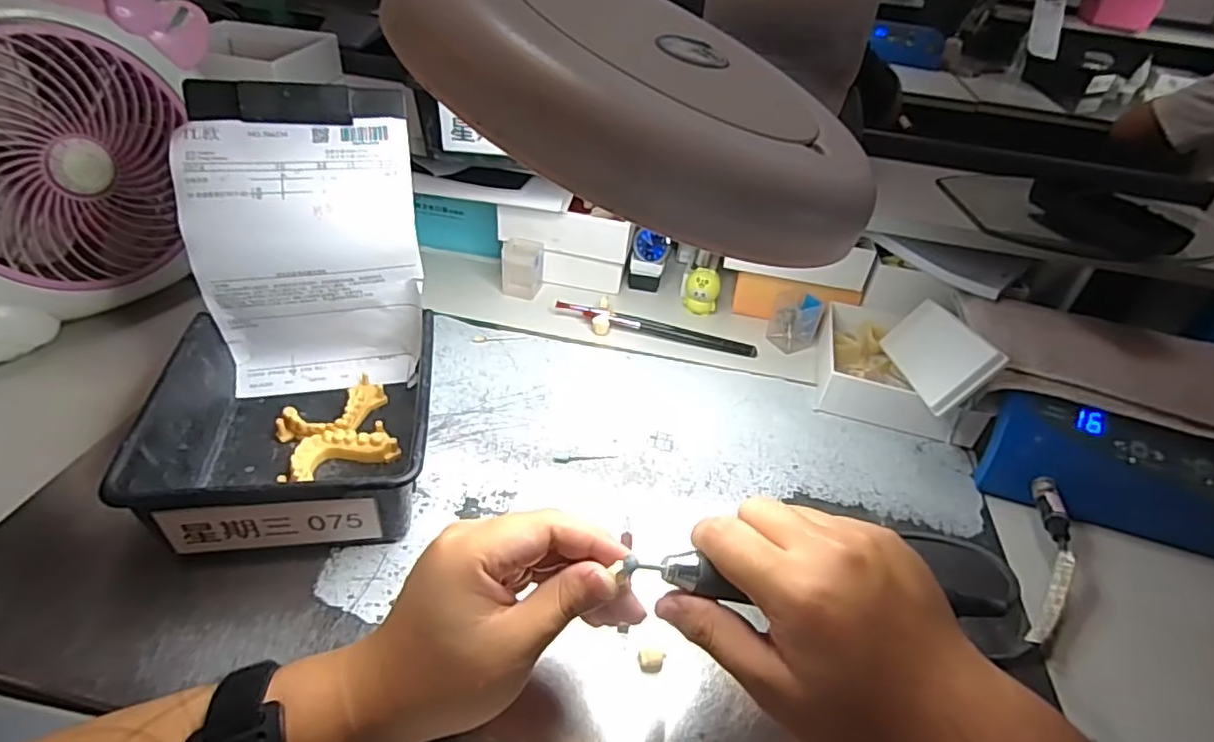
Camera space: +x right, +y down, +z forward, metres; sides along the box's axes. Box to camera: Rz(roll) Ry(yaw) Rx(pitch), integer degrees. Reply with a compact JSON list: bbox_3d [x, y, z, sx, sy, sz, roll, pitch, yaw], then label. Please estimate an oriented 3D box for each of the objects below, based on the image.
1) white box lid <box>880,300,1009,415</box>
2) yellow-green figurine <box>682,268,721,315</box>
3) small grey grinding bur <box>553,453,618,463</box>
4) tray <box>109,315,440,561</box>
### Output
[{"bbox_3d":[0.262,-0.017,0.505,0.012,0.059,0.141,39,23,-8],"label":"white box lid"},{"bbox_3d":[0.094,-0.078,0.622,0.032,0.042,0.022,13,38,7],"label":"yellow-green figurine"},{"bbox_3d":[-0.016,0.064,0.465,0.047,0.004,0.010,5,38,-3],"label":"small grey grinding bur"},{"bbox_3d":[-0.202,0.037,0.420,0.161,0.067,0.163,-1,39,-10],"label":"tray"}]

